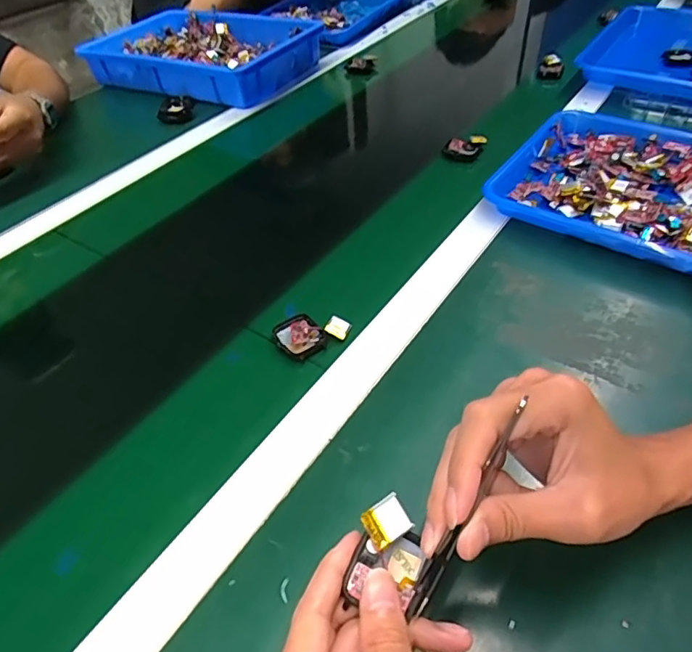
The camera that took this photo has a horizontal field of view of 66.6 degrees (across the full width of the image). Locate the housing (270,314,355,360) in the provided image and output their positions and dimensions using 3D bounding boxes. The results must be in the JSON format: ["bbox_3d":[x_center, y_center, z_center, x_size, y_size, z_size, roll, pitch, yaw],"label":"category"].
[{"bbox_3d":[-0.032,0.003,0.466,0.059,0.013,0.048,-29,49,-22],"label":"housing"}]

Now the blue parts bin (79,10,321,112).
[{"bbox_3d":[-0.246,-0.488,0.943,0.373,0.064,0.261,18,50,22],"label":"blue parts bin"}]

